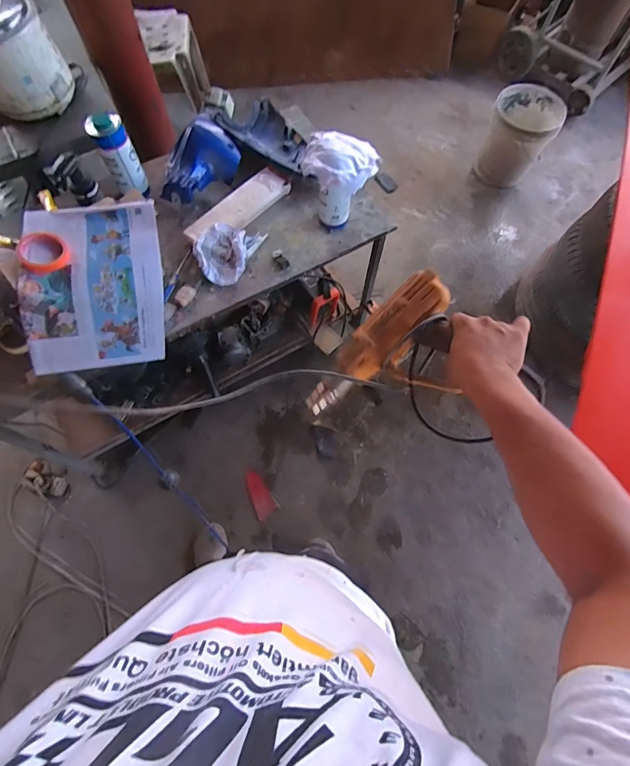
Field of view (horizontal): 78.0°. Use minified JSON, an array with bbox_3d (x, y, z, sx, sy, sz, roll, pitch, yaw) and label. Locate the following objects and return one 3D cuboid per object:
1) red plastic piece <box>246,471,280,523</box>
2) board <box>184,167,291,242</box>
[{"bbox_3d":[-0.200,0.400,1.404,0.079,0.013,0.169,-27,72,-9],"label":"red plastic piece"},{"bbox_3d":[-0.211,-0.488,1.079,0.095,0.023,0.329,46,69,-6],"label":"board"}]

